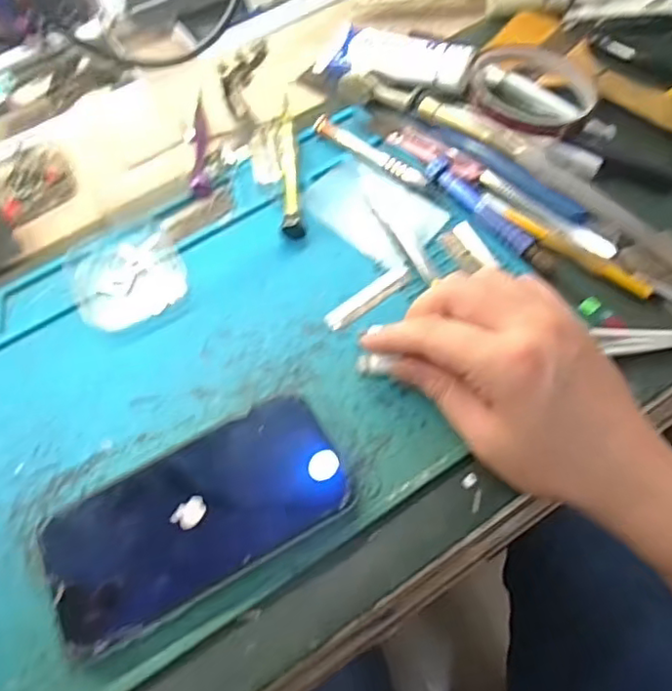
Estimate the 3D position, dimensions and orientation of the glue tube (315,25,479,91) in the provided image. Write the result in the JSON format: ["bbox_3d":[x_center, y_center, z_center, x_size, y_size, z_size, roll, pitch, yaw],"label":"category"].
[{"bbox_3d":[0.043,-0.206,0.447,0.111,0.023,0.038,25,66,16],"label":"glue tube"}]

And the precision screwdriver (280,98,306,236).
[{"bbox_3d":[-0.032,-0.122,0.410,0.013,0.013,0.122,-7,61,0],"label":"precision screwdriver"}]

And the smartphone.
[{"bbox_3d":[-0.067,0.082,0.301,0.141,0.015,0.071,-27,63,-11],"label":"smartphone"}]

